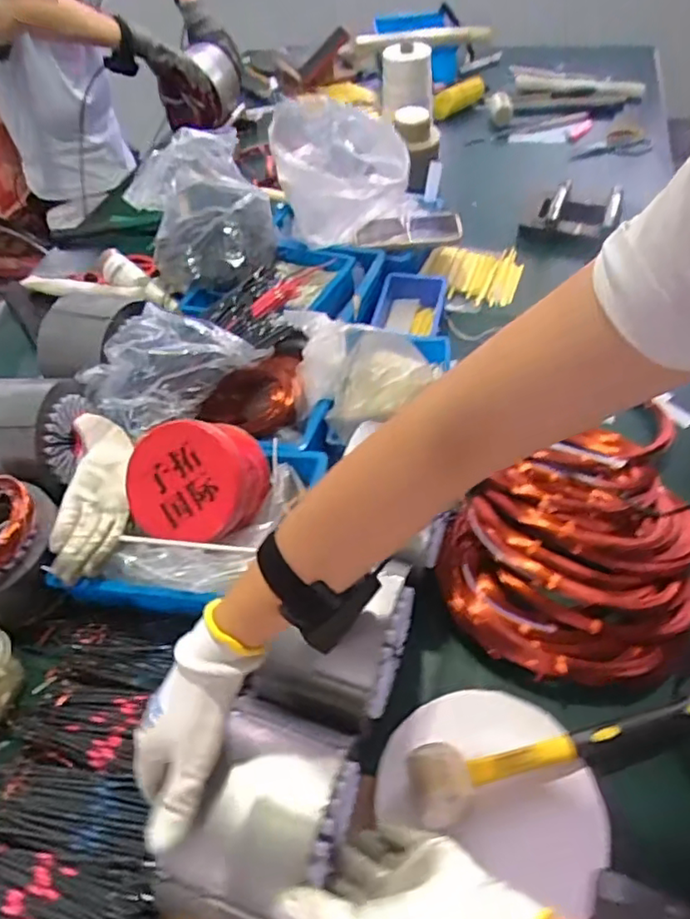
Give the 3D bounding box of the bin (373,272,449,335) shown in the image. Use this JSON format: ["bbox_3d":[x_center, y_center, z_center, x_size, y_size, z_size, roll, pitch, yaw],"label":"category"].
[{"bbox_3d":[0.103,-0.235,0.937,0.101,0.054,0.123,8,52,12],"label":"bin"}]

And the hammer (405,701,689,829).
[{"bbox_3d":[0.193,0.248,0.530,0.284,0.047,0.058,-16,51,-8],"label":"hammer"}]

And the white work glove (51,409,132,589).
[{"bbox_3d":[-0.276,0.034,0.662,0.079,0.034,0.199,-3,51,3],"label":"white work glove"}]

